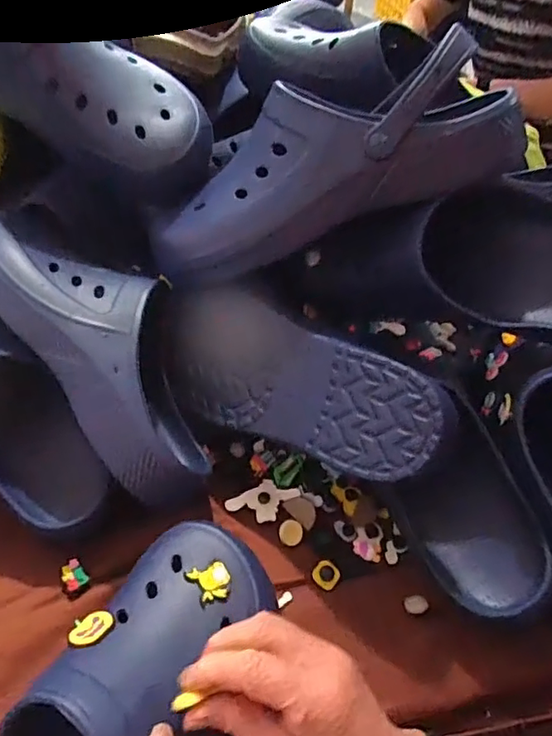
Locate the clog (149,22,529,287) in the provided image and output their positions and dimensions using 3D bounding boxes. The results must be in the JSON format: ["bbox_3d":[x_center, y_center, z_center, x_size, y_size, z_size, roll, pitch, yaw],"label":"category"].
[{"bbox_3d":[0.029,-0.148,0.417,0.297,0.100,0.084,-19,45,14],"label":"clog"}]

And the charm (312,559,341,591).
[{"bbox_3d":[0.039,0.161,0.426,0.019,0.009,0.019,30,51,22],"label":"charm"}]

